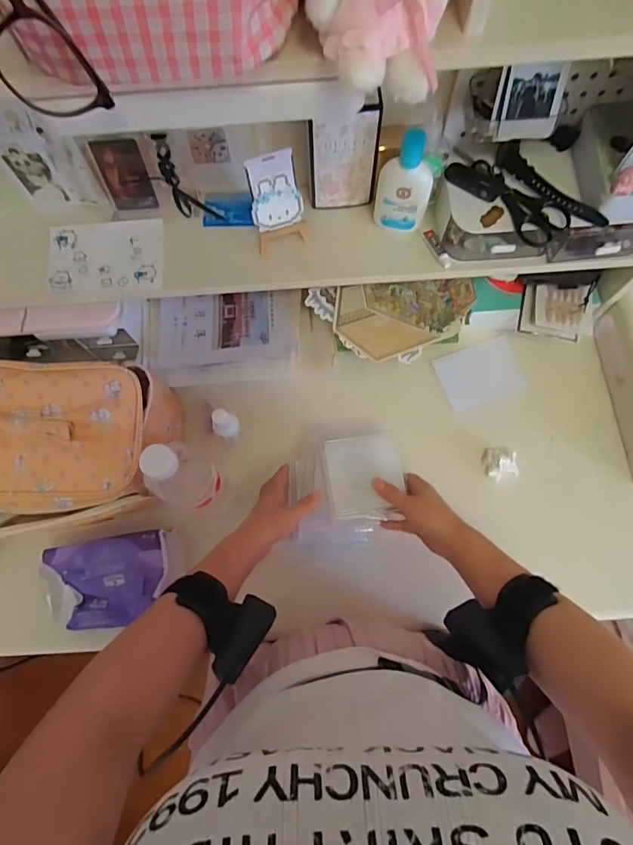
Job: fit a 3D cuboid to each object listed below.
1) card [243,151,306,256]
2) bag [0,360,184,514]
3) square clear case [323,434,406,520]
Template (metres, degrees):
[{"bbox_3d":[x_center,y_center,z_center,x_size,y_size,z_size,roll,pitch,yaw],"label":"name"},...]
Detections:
[{"bbox_3d":[-0.047,-0.259,0.522,0.060,0.108,0.032,-12,73,-2],"label":"card"},{"bbox_3d":[-0.309,0.018,0.544,0.232,0.153,0.183,1,73,2],"label":"bag"},{"bbox_3d":[0.060,0.065,0.544,0.090,0.008,0.096,-8,73,-1],"label":"square clear case"}]

